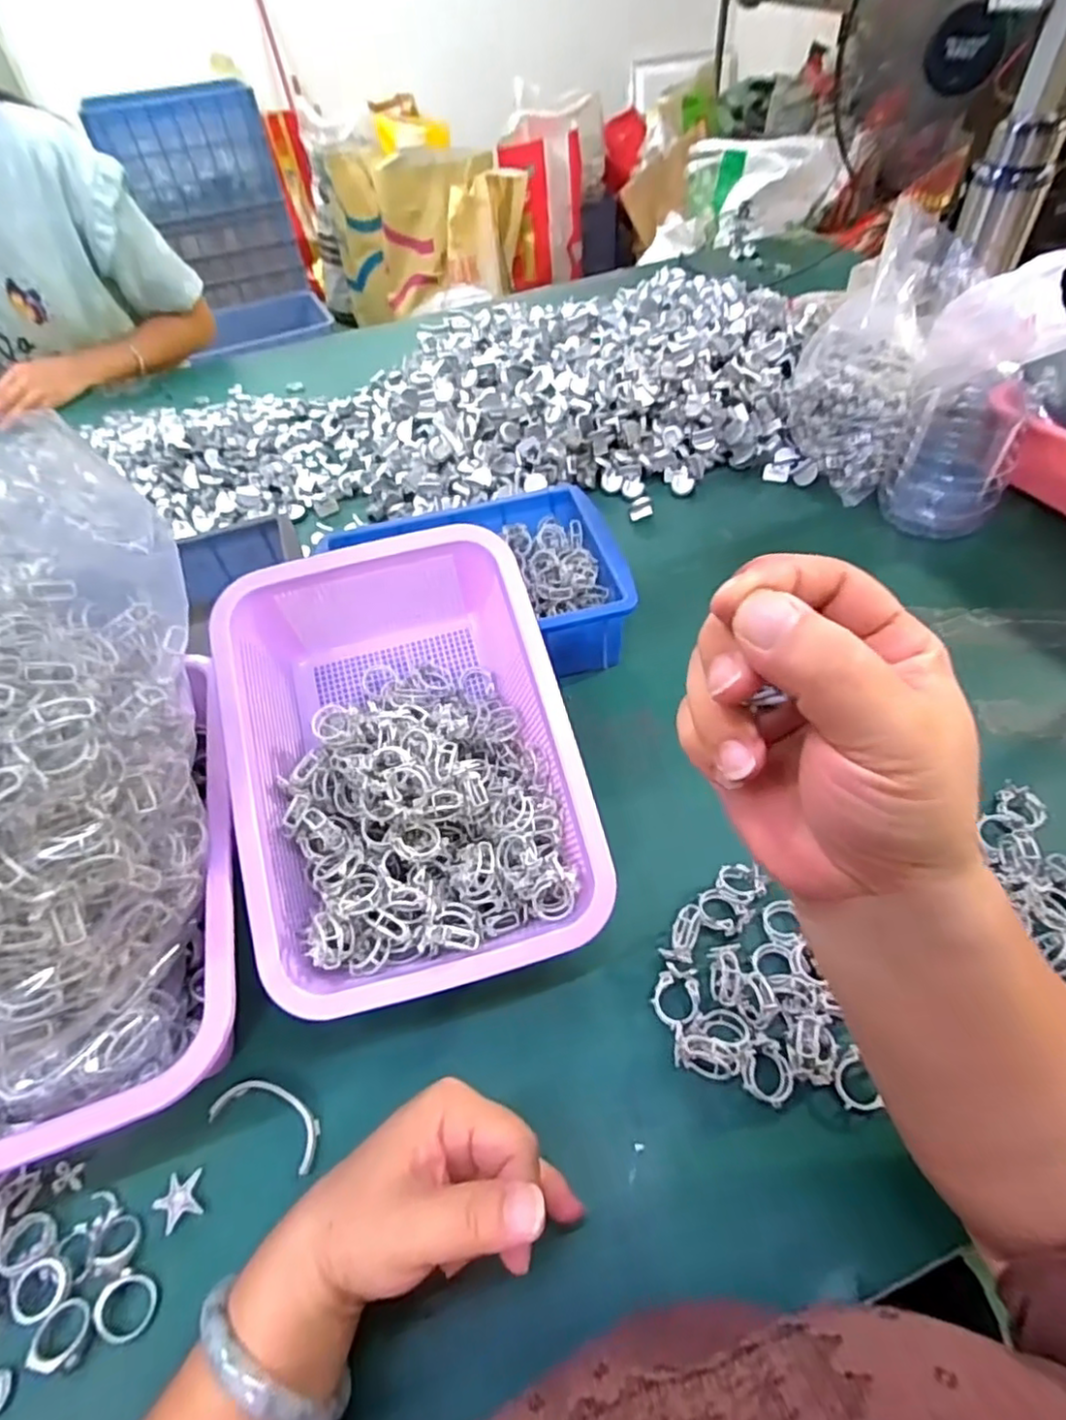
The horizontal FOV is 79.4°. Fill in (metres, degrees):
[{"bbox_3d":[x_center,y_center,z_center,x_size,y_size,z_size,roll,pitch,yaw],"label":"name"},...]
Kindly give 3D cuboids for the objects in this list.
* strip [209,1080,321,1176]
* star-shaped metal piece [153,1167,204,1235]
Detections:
[{"bbox_3d":[-0.140,0.218,0.343,0.066,0.005,0.027,16,54,17],"label":"strip"},{"bbox_3d":[-0.179,0.248,0.324,0.023,0.004,0.023,-18,52,-10],"label":"star-shaped metal piece"}]

